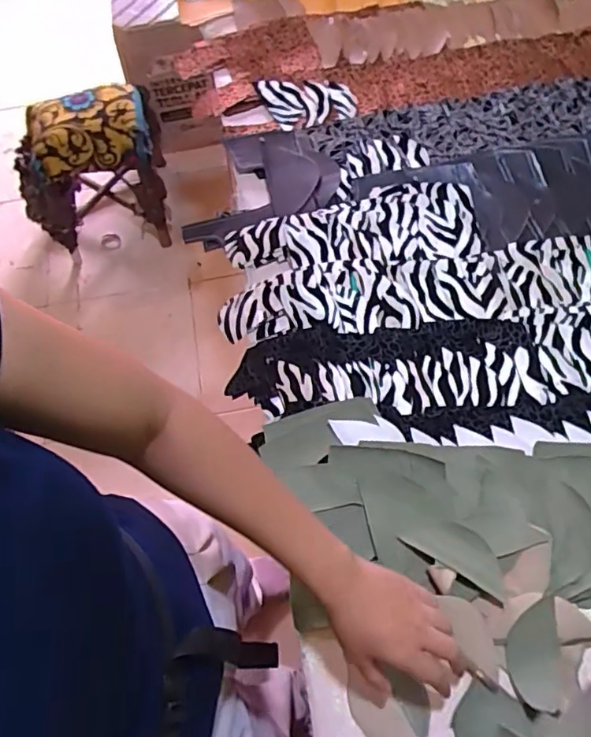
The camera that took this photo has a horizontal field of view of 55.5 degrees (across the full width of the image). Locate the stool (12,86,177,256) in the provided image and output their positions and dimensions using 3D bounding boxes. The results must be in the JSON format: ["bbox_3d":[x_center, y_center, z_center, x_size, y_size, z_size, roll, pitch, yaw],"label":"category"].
[{"bbox_3d":[-0.536,-0.540,1.502,0.397,0.334,0.312,-12,65,-2],"label":"stool"}]

